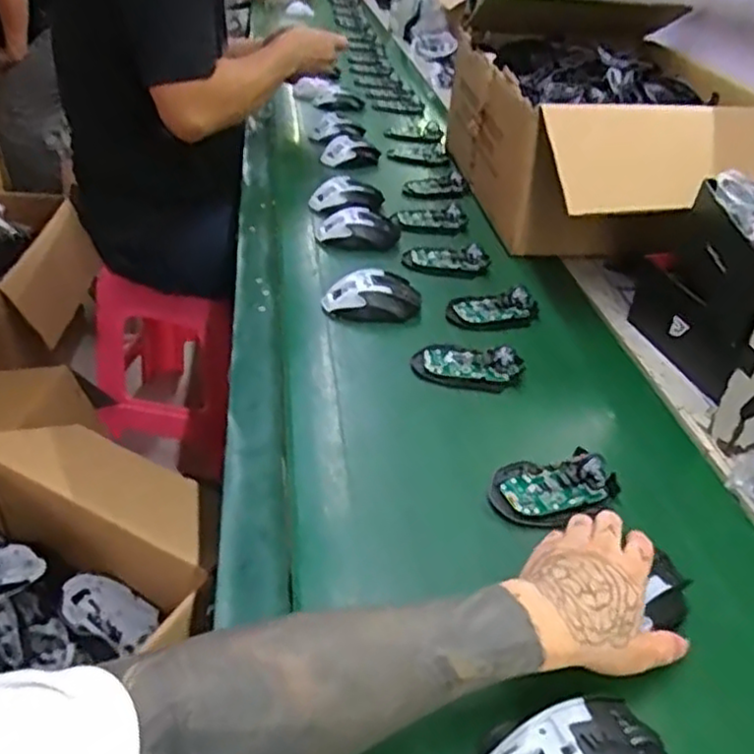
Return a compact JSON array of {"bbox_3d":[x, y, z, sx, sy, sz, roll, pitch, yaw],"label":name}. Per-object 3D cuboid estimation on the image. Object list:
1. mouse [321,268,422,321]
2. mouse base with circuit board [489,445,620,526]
[{"bbox_3d":[-0.005,-0.098,0.854,0.118,0.038,0.075,1,36,-8],"label":"mouse"},{"bbox_3d":[0.155,0.091,0.624,0.108,0.029,0.068,-10,39,-22],"label":"mouse base with circuit board"}]

